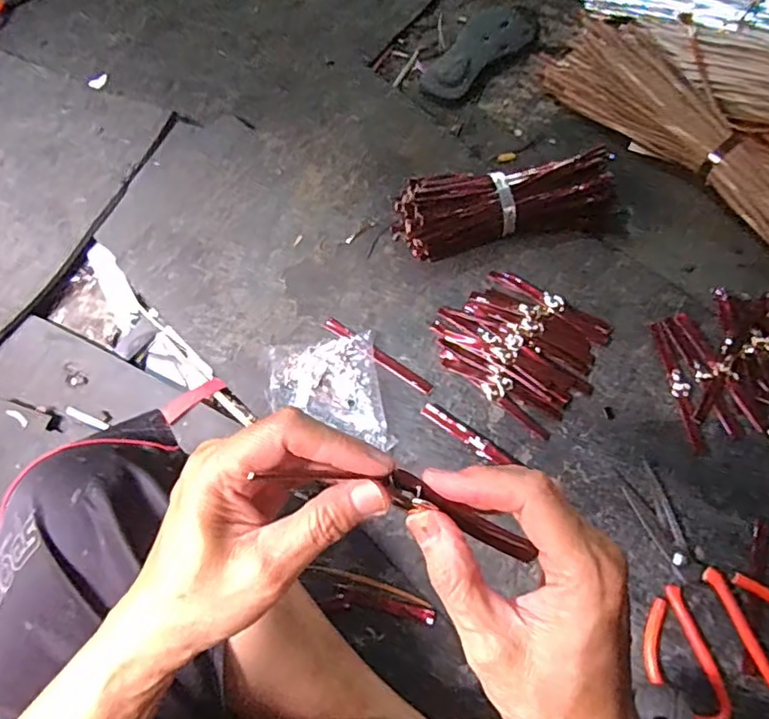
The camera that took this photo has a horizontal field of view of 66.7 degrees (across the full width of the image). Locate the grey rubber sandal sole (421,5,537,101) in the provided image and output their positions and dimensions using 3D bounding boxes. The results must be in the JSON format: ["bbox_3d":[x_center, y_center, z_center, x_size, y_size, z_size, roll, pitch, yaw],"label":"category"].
[{"bbox_3d":[0.138,-0.454,0.860,0.090,0.019,0.229,35,72,13],"label":"grey rubber sandal sole"}]

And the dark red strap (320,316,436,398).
[{"bbox_3d":[-0.008,-0.005,0.659,0.148,0.007,0.016,35,72,13],"label":"dark red strap"}]

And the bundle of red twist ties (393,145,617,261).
[{"bbox_3d":[0.142,-0.180,0.692,0.256,0.058,0.083,-8,68,0],"label":"bundle of red twist ties"}]

